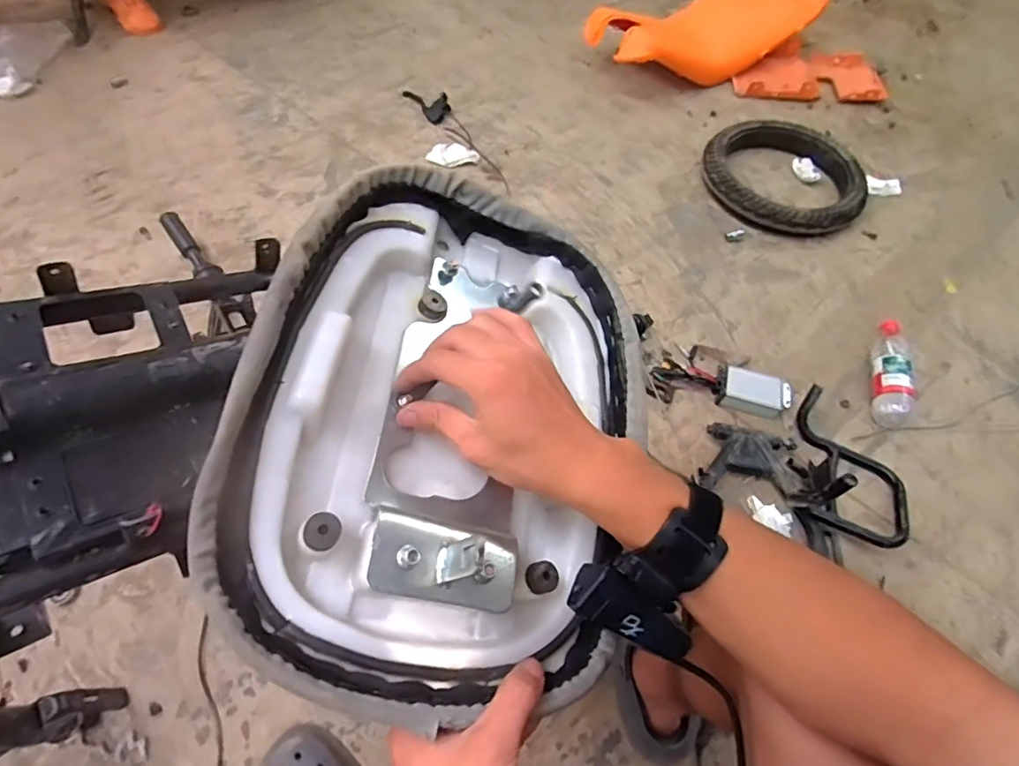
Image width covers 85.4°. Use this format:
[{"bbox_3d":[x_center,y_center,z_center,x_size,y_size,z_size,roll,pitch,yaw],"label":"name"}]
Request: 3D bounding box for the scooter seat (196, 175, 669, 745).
[{"bbox_3d":[-0.042,0.027,0.398,0.281,0.110,0.366,32,57,-20],"label":"scooter seat"}]

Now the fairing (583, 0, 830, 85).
[{"bbox_3d":[0.474,-0.854,1.339,0.524,0.221,0.076,-16,19,2],"label":"fairing"}]

